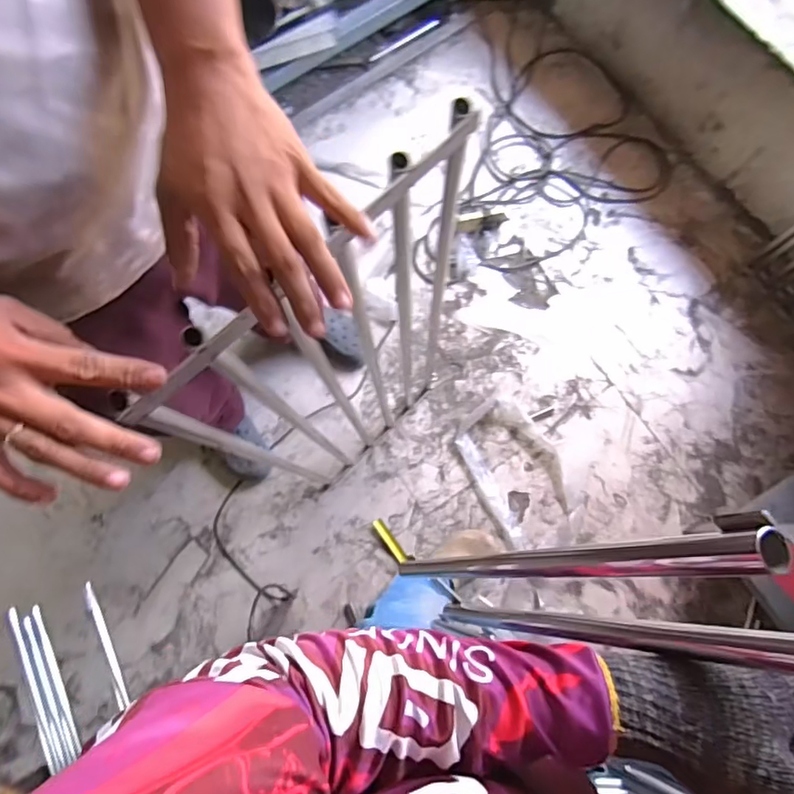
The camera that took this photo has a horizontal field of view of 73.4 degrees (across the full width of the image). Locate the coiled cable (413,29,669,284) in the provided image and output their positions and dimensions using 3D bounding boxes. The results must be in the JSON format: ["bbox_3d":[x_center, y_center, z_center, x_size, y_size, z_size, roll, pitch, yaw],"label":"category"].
[{"bbox_3d":[0.448,-0.652,1.521,0.602,0.057,0.704,20,79,4],"label":"coiled cable"}]

